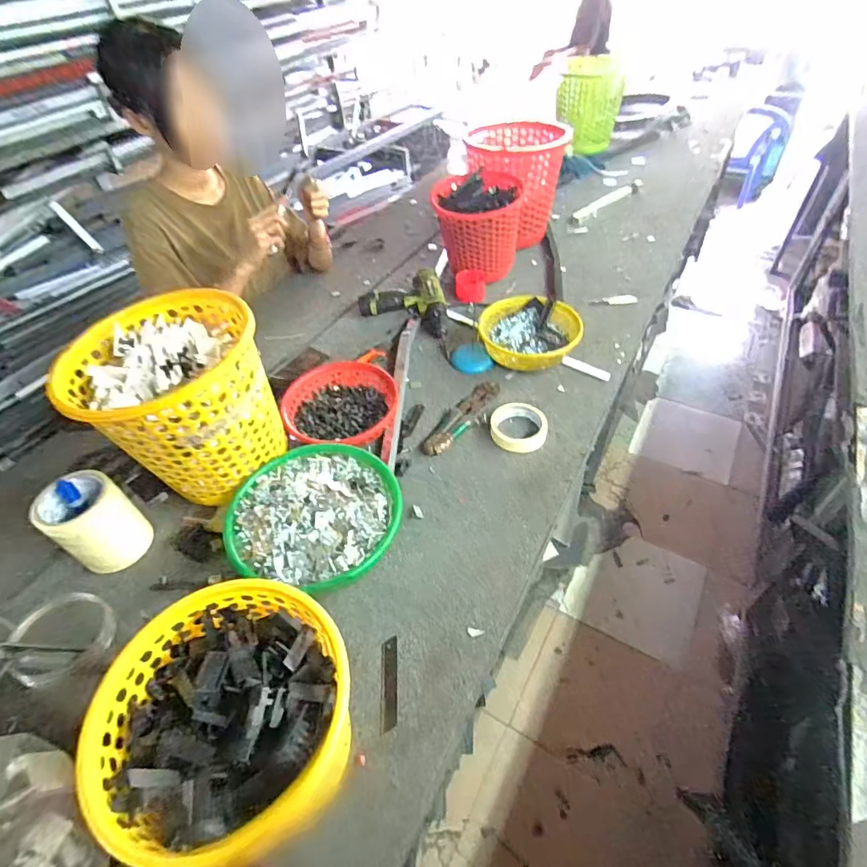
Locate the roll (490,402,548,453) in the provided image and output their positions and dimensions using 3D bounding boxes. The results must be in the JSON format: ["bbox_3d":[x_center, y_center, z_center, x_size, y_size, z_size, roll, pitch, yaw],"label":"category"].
[{"bbox_3d":[0.145,-0.013,0.819,0.095,0.024,0.094,-2,47,2],"label":"roll"}]

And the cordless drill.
[{"bbox_3d":[-0.055,-0.257,1.023,0.176,0.063,0.206,-14,48,-9],"label":"cordless drill"}]

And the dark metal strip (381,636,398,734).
[{"bbox_3d":[-0.052,0.295,0.571,0.019,0.004,0.100,-5,47,0],"label":"dark metal strip"}]

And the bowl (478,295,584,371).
[{"bbox_3d":[0.187,-0.205,0.947,0.174,0.051,0.170,-2,47,2],"label":"bowl"}]

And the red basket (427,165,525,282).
[{"bbox_3d":[0.100,-0.468,1.098,0.190,0.194,0.159,2,47,7],"label":"red basket"}]

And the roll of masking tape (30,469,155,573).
[{"bbox_3d":[-0.466,0.123,0.665,0.092,0.118,0.091,28,55,27],"label":"roll of masking tape"}]

